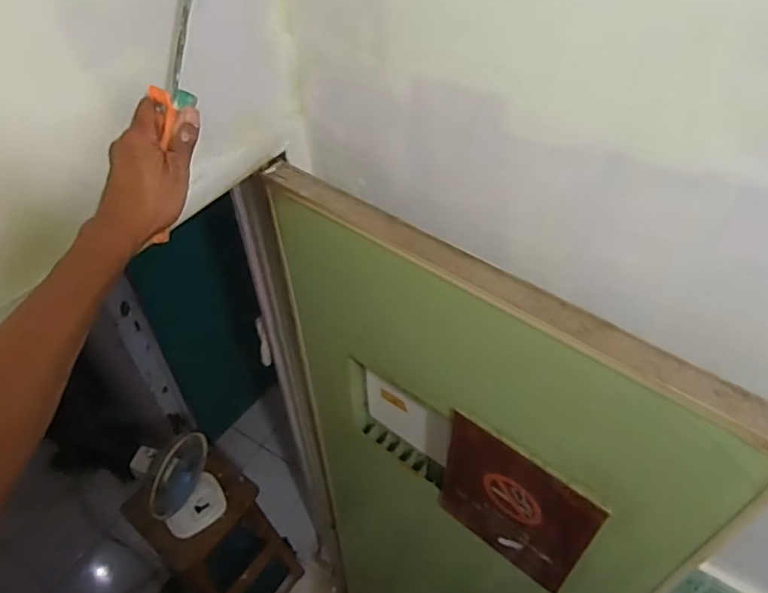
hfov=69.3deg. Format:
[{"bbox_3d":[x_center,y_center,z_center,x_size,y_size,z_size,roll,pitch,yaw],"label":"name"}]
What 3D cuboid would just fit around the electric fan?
[{"bbox_3d":[-0.545,0.504,1.515,0.176,0.260,0.174,-25,51,-21],"label":"electric fan"}]

